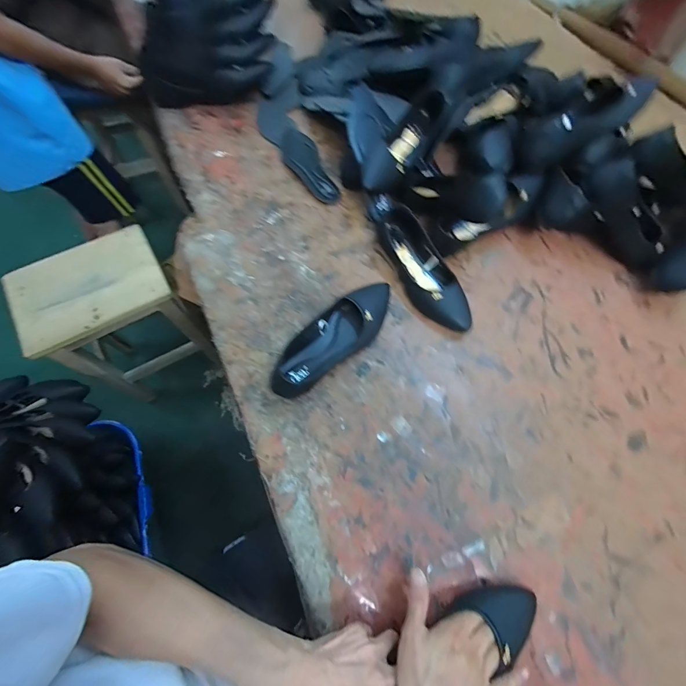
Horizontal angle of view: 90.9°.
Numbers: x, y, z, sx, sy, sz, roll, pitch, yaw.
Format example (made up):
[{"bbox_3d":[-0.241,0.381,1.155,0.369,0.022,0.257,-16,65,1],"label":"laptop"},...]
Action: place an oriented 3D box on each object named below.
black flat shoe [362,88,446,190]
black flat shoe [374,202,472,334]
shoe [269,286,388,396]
[{"bbox_3d":[0.113,-0.372,0.636,0.082,0.064,0.254,29,69,10],"label":"black flat shoe"},{"bbox_3d":[0.135,-0.129,0.568,0.077,0.062,0.245,-20,71,-10],"label":"black flat shoe"},{"bbox_3d":[-0.013,-0.008,0.521,0.078,0.042,0.231,43,73,14],"label":"shoe"}]

